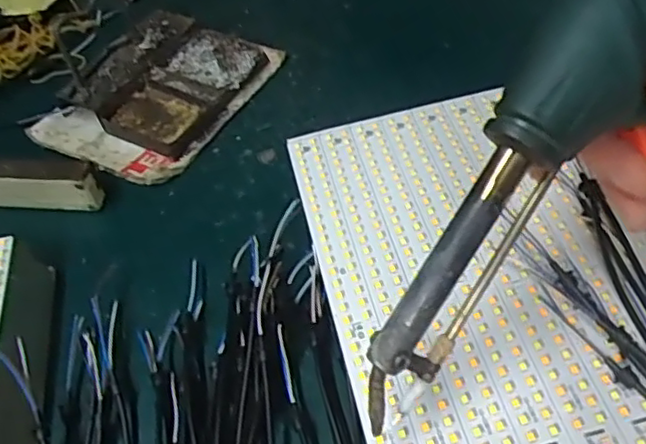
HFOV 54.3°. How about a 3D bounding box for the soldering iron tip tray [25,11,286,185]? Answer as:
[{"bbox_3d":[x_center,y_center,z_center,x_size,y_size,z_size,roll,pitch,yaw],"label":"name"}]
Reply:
[{"bbox_3d":[-0.116,-0.097,0.441,0.116,0.031,0.145,21,54,22],"label":"soldering iron tip tray"}]

